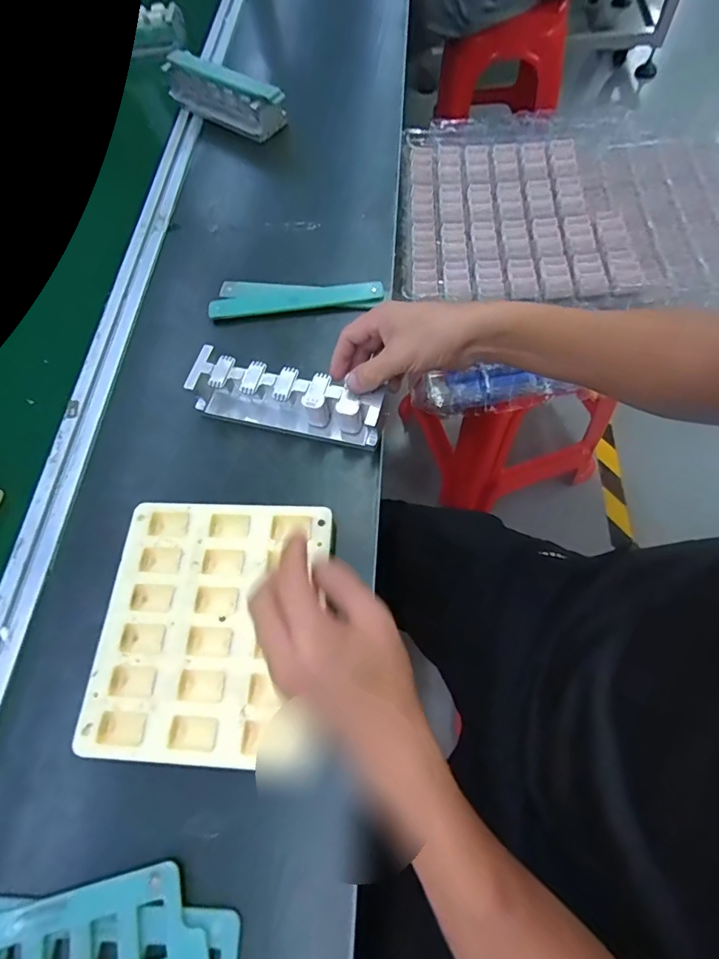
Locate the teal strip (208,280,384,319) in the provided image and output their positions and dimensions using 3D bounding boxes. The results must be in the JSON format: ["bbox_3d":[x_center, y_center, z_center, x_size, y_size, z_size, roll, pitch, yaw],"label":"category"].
[{"bbox_3d":[-0.072,-0.204,0.537,0.195,0.006,0.031,-4,65,5],"label":"teal strip"}]

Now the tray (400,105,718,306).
[{"bbox_3d":[0.313,-0.416,0.693,0.489,0.025,0.404,1,65,6],"label":"tray"}]

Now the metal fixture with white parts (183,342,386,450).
[{"bbox_3d":[-0.071,-0.076,0.463,0.187,0.055,0.049,14,67,11],"label":"metal fixture with white parts"}]

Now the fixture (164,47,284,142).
[{"bbox_3d":[-0.199,-0.553,0.686,0.212,0.063,0.051,33,72,18],"label":"fixture"}]

